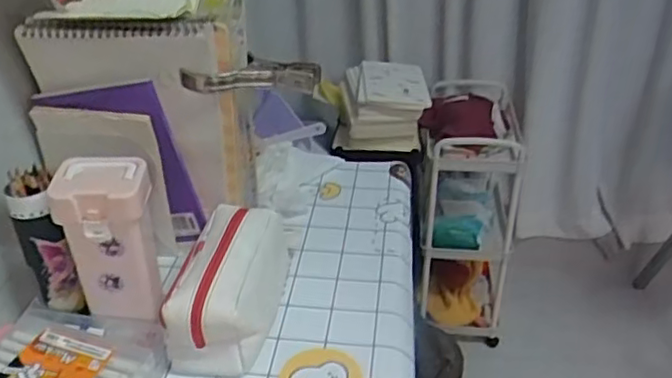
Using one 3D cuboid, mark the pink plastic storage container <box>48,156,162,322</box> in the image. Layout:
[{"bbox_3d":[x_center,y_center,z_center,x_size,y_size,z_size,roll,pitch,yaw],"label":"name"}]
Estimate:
[{"bbox_3d":[-0.215,0.052,0.625,0.085,0.154,0.062,-2,31,-2],"label":"pink plastic storage container"}]

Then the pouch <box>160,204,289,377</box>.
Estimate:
[{"bbox_3d":[-0.107,0.087,0.664,0.092,0.104,0.194,3,31,5],"label":"pouch"}]

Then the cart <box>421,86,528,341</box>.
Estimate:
[{"bbox_3d":[0.337,0.039,1.651,0.233,0.561,0.409,7,32,11],"label":"cart"}]

